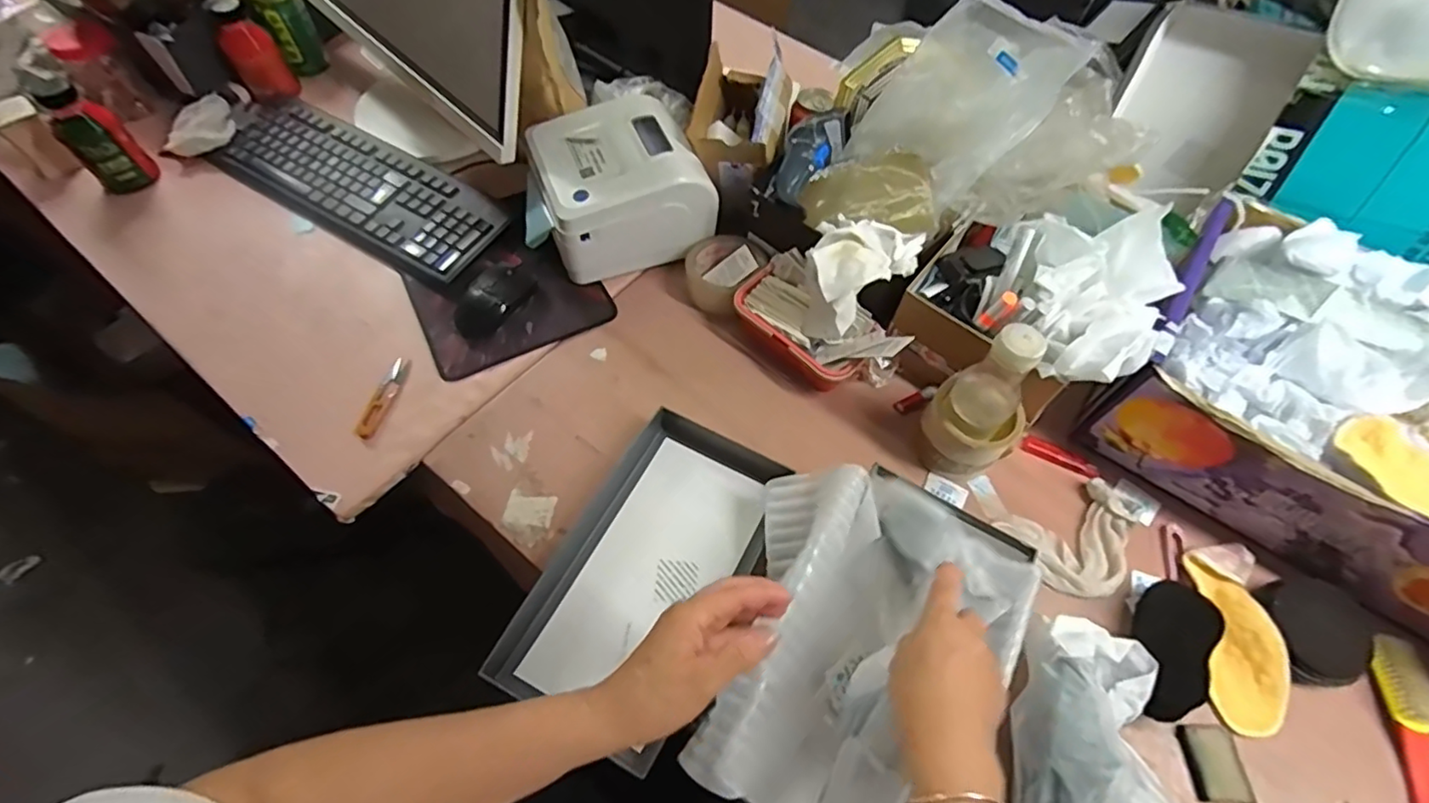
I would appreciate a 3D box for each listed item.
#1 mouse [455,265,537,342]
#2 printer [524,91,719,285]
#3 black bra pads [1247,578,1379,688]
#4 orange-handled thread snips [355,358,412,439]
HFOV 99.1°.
[{"bbox_3d":[-0.269,-0.125,0.734,0.064,0.036,0.109,33,64,16],"label":"mouse"},{"bbox_3d":[-0.115,-0.264,0.765,0.191,0.140,0.163,-18,62,-12],"label":"printer"},{"bbox_3d":[0.563,0.211,0.564,0.083,0.030,0.092,-4,60,-4],"label":"black bra pads"},{"bbox_3d":[-0.366,-0.006,0.673,0.020,0.014,0.103,8,60,3],"label":"orange-handled thread snips"}]

